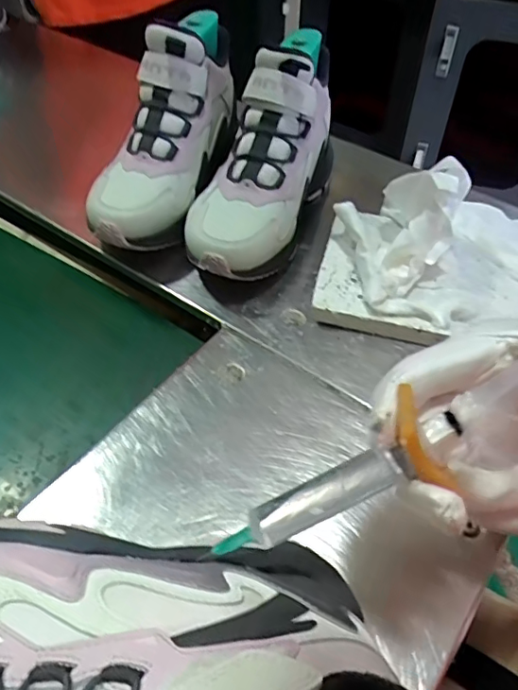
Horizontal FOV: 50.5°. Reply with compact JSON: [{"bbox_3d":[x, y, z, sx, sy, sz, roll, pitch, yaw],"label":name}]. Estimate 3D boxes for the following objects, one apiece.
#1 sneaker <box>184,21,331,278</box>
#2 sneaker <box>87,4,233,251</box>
[{"bbox_3d":[0.005,-0.151,0.453,0.083,0.146,0.208,16,51,11],"label":"sneaker"},{"bbox_3d":[-0.075,-0.191,0.463,0.073,0.126,0.213,17,52,20],"label":"sneaker"}]

